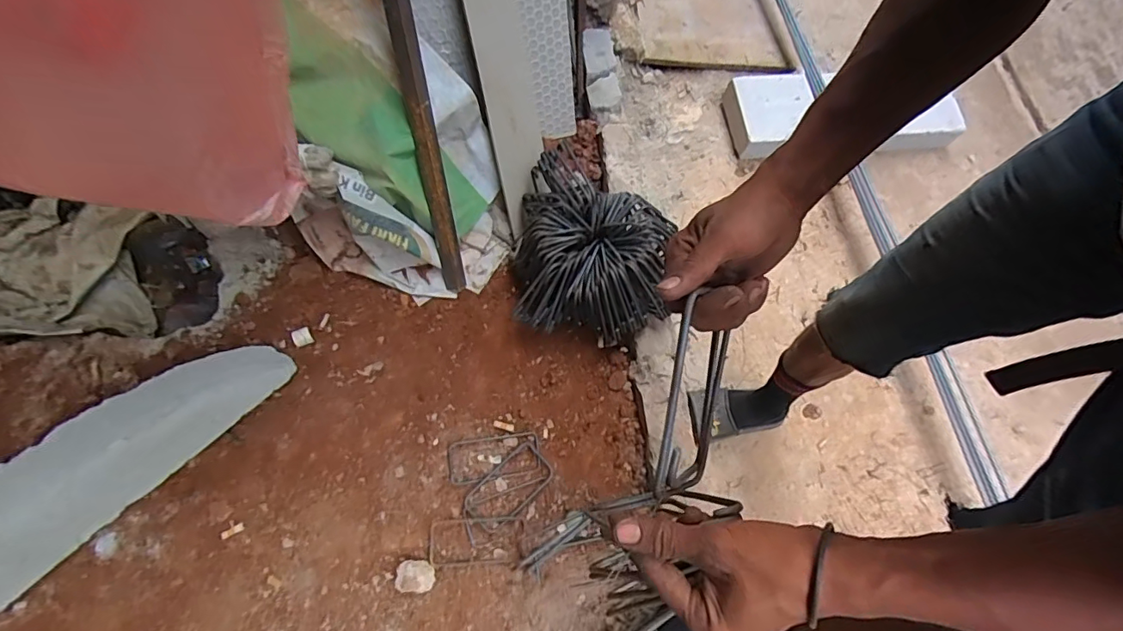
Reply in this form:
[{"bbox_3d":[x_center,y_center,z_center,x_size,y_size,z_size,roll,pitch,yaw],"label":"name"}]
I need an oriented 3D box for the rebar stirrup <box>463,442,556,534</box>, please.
[{"bbox_3d":[-0.084,0.281,0.833,0.147,0.009,0.079,-40,74,-17],"label":"rebar stirrup"}]

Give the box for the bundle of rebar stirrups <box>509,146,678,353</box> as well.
[{"bbox_3d":[0.069,-0.114,0.914,0.291,0.177,0.285,1,67,-2],"label":"bundle of rebar stirrups"}]

